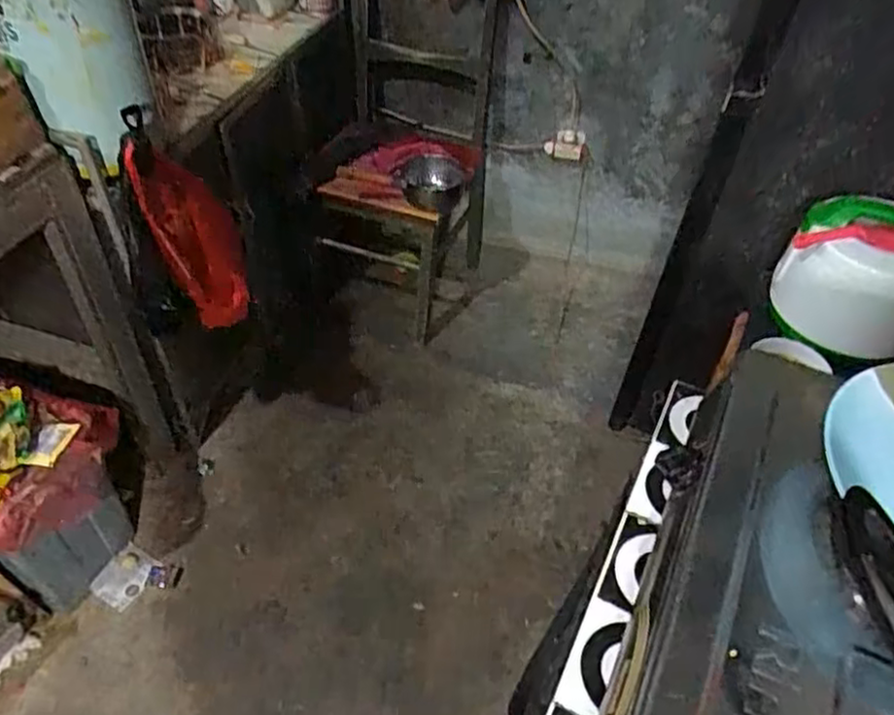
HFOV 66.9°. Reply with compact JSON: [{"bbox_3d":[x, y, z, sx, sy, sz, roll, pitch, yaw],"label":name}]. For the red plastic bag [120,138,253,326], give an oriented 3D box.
[{"bbox_3d":[-0.398,-0.180,1.078,0.129,0.307,0.069,-16,49,-17],"label":"red plastic bag"}]

